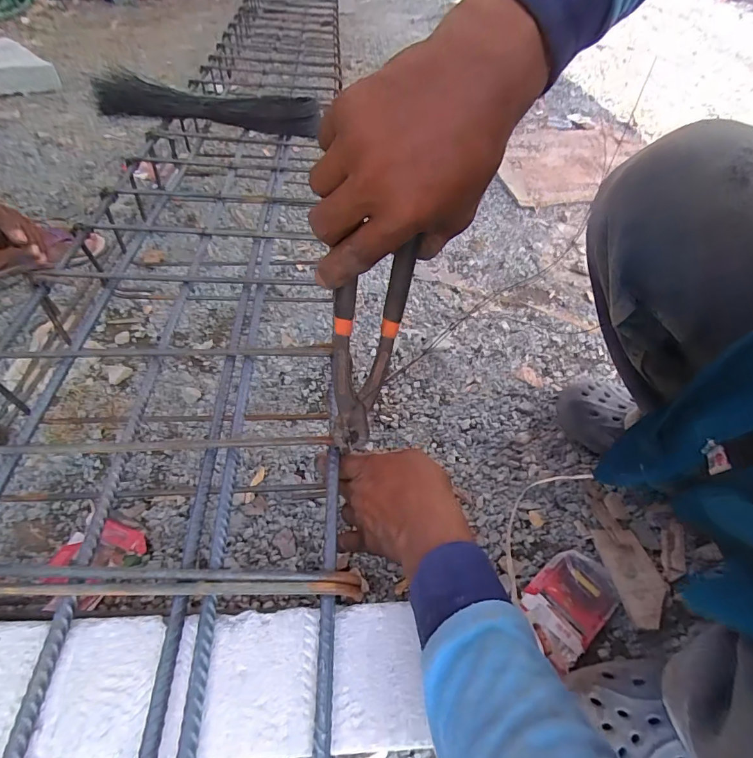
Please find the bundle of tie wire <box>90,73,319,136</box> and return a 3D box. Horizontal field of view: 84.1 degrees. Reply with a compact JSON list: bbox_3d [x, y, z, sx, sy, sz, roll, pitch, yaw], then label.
[{"bbox_3d":[-0.324,-0.524,0.802,0.429,0.056,0.072,9,51,5],"label":"bundle of tie wire"}]

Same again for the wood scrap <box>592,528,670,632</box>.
[{"bbox_3d":[0.295,0.222,0.476,0.057,0.010,0.103,-7,52,-7],"label":"wood scrap"}]

